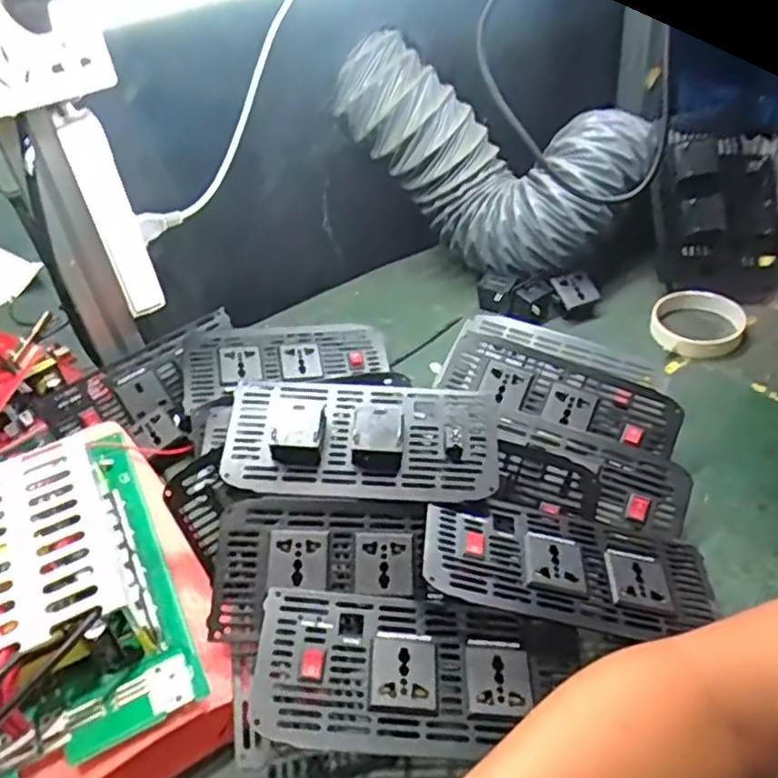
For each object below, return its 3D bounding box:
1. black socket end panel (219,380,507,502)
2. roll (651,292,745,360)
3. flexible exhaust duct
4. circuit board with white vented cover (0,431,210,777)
[{"bbox_3d":[-0.017,0.028,0.486,0.192,0.026,0.091,4,56,0],"label":"black socket end panel"},{"bbox_3d":[0.301,-0.067,0.675,0.084,0.023,0.091,-4,41,4],"label":"roll"},{"bbox_3d":[0.109,-0.241,0.711,0.283,0.198,0.112,14,45,23],"label":"flexible exhaust duct"},{"bbox_3d":[-0.232,0.122,0.430,0.173,0.059,0.227,-22,43,-16],"label":"circuit board with white vented cover"}]

